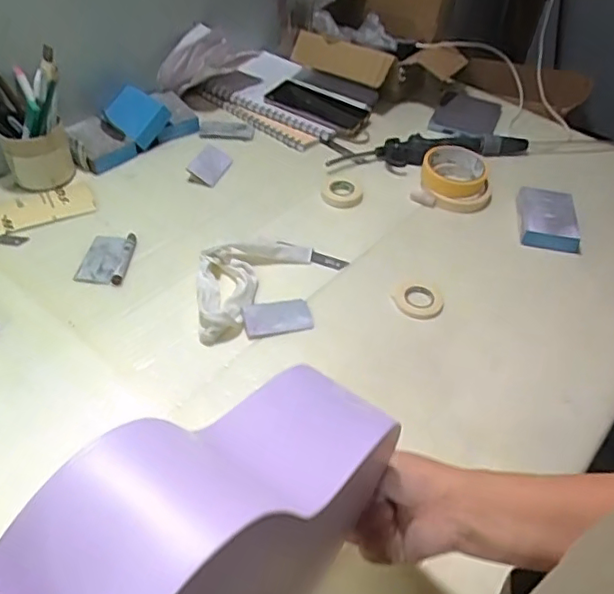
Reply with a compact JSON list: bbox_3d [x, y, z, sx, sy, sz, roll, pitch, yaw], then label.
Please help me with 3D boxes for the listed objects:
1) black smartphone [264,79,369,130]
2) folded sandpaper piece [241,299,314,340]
[{"bbox_3d":[0.017,-0.298,0.902,0.148,0.012,0.065,25,50,17],"label":"black smartphone"},{"bbox_3d":[-0.032,0.022,0.639,0.073,0.012,0.042,-10,49,-14],"label":"folded sandpaper piece"}]

